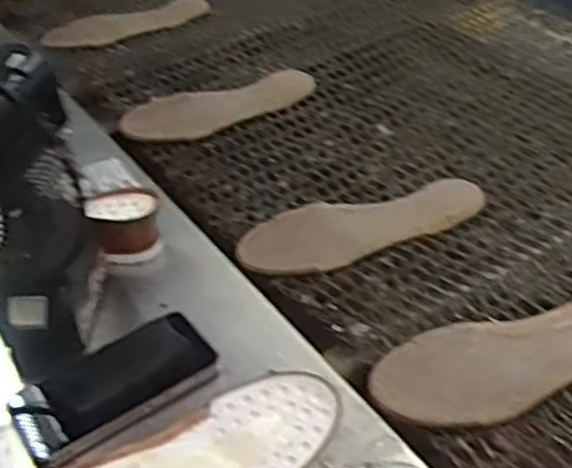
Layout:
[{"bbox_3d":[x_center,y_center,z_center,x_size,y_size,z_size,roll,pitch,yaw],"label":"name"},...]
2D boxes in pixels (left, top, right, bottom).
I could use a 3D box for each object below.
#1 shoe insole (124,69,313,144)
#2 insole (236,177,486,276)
[{"bbox_3d":[-0.086,-0.175,1.035,0.264,0.018,0.112,-17,42,-13],"label":"shoe insole"},{"bbox_3d":[0.083,-0.008,0.805,0.264,0.015,0.101,-12,41,-8],"label":"insole"}]

